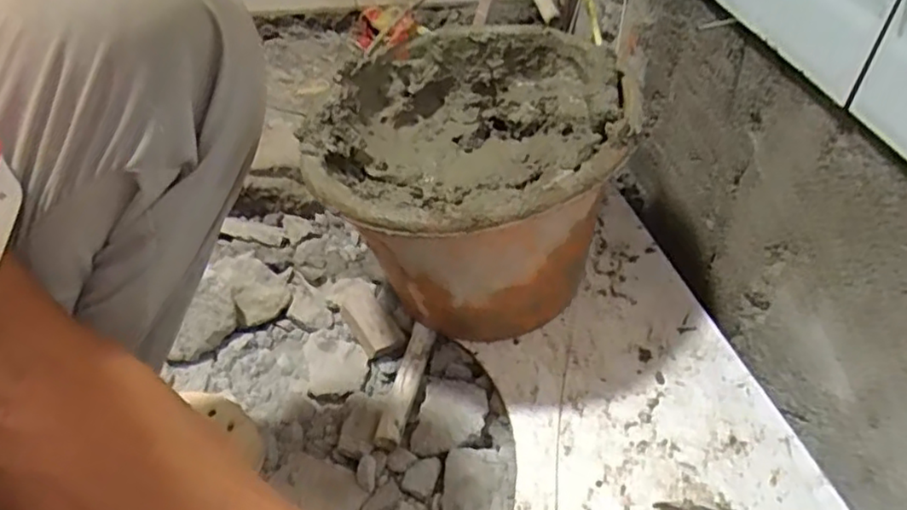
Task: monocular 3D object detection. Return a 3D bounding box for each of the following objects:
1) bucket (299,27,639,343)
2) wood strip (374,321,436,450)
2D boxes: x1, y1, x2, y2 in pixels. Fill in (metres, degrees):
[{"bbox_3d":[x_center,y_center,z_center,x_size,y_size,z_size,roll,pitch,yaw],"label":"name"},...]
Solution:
[{"bbox_3d":[0.007,-0.063,0.597,0.239,0.215,0.272,12,46,6],"label":"bucket"},{"bbox_3d":[-0.042,0.111,0.605,0.025,0.006,0.127,12,46,6],"label":"wood strip"}]

